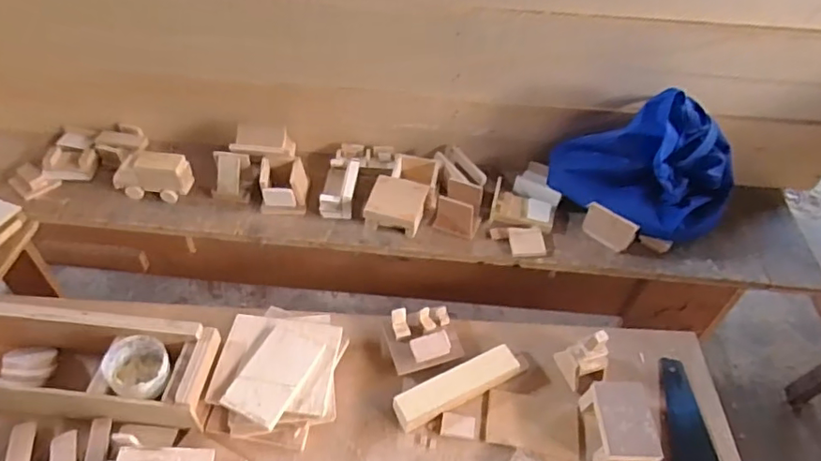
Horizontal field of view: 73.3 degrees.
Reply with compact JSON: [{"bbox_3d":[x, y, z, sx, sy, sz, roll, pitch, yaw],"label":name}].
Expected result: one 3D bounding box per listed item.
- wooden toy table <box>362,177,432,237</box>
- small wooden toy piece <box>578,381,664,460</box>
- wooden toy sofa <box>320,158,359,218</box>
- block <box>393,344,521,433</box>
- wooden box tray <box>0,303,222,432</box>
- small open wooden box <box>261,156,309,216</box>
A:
[{"bbox_3d":[-0.022,-0.037,0.866,0.086,0.042,0.080,12,49,8],"label":"wooden toy table"},{"bbox_3d":[0.253,0.236,0.672,0.064,0.063,0.094,3,48,0],"label":"small wooden toy piece"},{"bbox_3d":[-0.115,-0.071,0.903,0.051,0.033,0.108,5,48,2],"label":"wooden toy sofa"},{"bbox_3d":[0.060,0.201,0.710,0.170,0.026,0.044,-21,53,-20],"label":"block"},{"bbox_3d":[-0.406,0.164,0.672,0.328,0.080,0.112,5,48,2],"label":"wooden box tray"},{"bbox_3d":[-0.203,-0.073,0.893,0.073,0.063,0.071,0,48,-3],"label":"small open wooden box"}]

